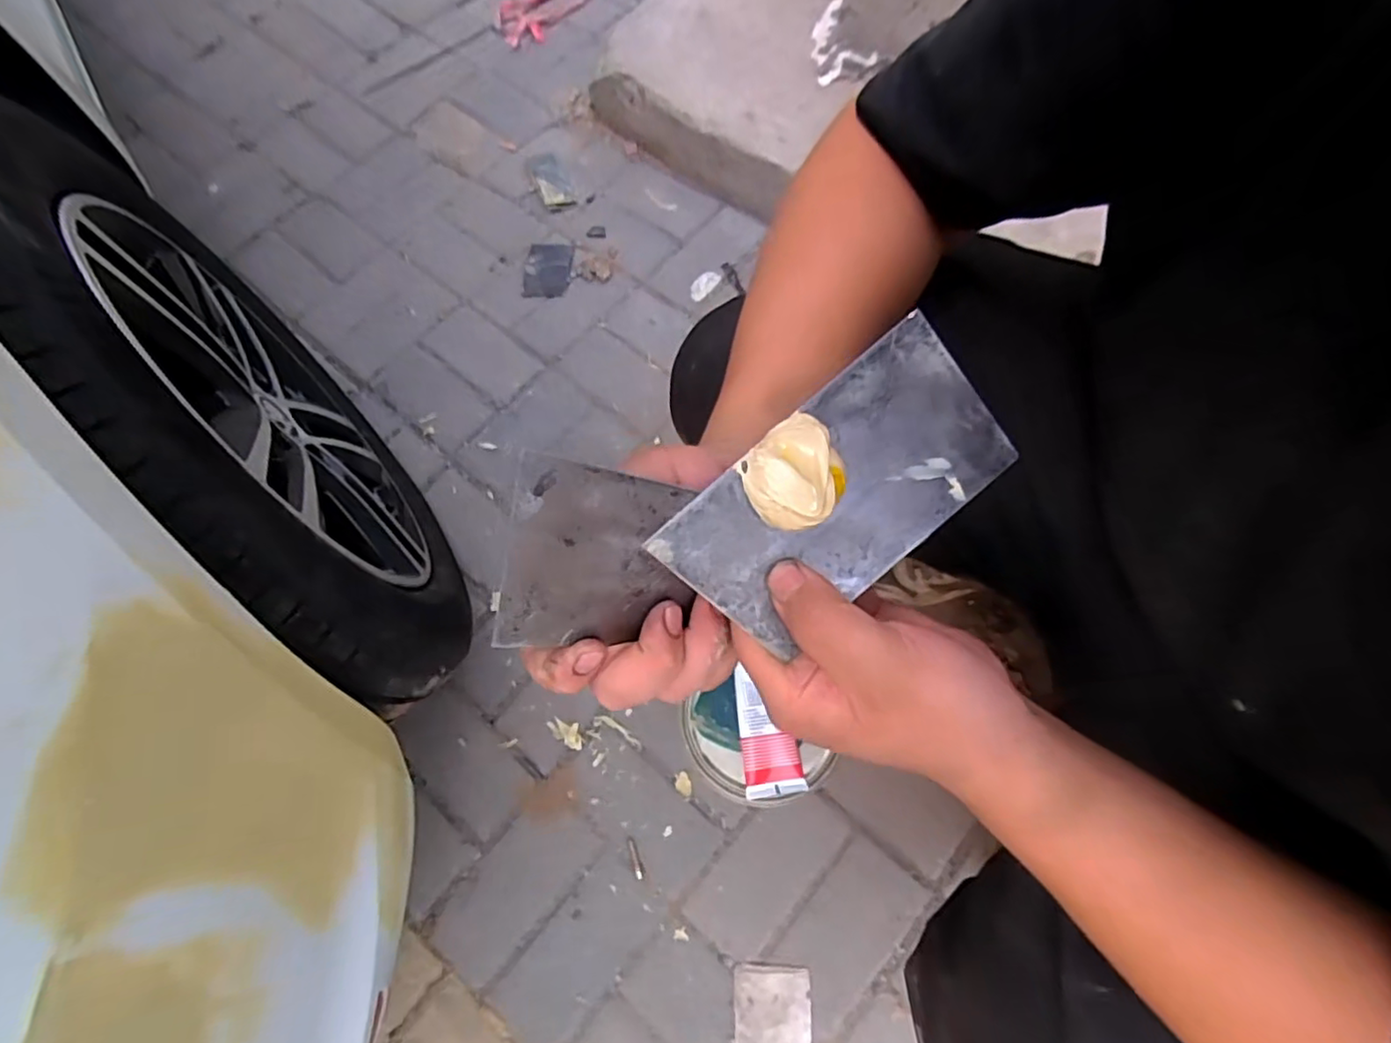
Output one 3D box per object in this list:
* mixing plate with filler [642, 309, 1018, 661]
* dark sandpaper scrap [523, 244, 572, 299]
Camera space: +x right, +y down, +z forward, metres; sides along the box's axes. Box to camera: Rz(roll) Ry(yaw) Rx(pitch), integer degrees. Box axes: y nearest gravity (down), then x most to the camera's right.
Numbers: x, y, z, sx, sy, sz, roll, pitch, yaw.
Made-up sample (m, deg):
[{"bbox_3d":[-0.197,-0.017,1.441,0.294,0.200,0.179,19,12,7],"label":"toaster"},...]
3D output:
[{"bbox_3d":[0.059,-0.010,0.245,0.136,0.020,0.072,-40,100,-3],"label":"mixing plate with filler"},{"bbox_3d":[-0.232,-0.401,1.002,0.071,0.011,0.104,4,69,4],"label":"dark sandpaper scrap"}]

